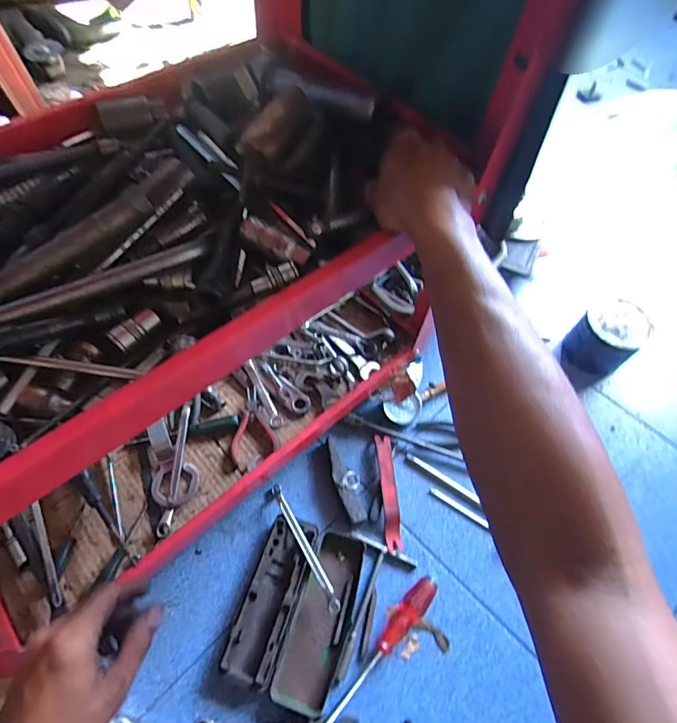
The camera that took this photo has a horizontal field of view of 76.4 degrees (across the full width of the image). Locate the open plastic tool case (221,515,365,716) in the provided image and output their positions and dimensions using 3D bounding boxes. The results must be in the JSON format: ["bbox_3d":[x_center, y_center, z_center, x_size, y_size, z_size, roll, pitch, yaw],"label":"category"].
[{"bbox_3d":[-0.051,0.310,0.547,0.131,0.029,0.191,15,60,9],"label":"open plastic tool case"}]

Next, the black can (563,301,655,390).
[{"bbox_3d":[0.445,-0.026,0.740,0.104,0.134,0.091,-35,65,-20],"label":"black can"}]

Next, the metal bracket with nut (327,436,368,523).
[{"bbox_3d":[0.012,0.171,0.627,0.036,0.024,0.122,-12,60,-8],"label":"metal bracket with nut"}]

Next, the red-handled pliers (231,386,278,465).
[{"bbox_3d":[-0.126,0.086,0.608,0.062,0.013,0.103,-15,60,-9],"label":"red-handled pliers"}]

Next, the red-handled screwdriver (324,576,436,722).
[{"bbox_3d":[0.042,0.366,0.518,0.028,0.027,0.240,36,65,19],"label":"red-handled screwdriver"}]

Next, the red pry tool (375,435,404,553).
[{"bbox_3d":[0.073,0.184,0.623,0.022,0.022,0.161,-3,59,-2],"label":"red pry tool"}]

